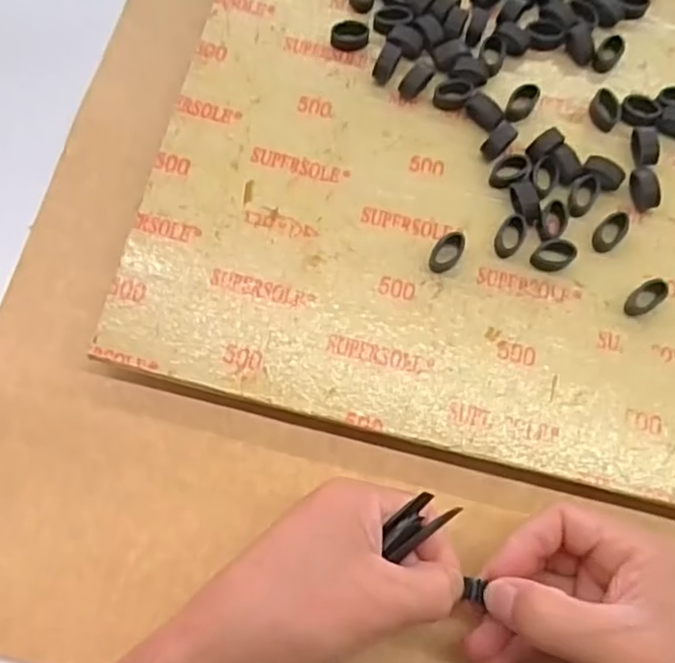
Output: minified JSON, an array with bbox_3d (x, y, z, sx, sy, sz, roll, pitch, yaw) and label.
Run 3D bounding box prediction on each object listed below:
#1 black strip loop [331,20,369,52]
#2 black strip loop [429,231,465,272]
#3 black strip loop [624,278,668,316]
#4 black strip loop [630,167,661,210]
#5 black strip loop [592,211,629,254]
[{"bbox_3d":[0.007,-0.169,0.382,0.021,0.010,0.014,6,75,0],"label":"black strip loop"},{"bbox_3d":[0.056,-0.041,0.346,0.014,0.011,0.021,30,77,6],"label":"black strip loop"},{"bbox_3d":[0.156,-0.017,0.342,0.022,0.010,0.012,-33,78,-9],"label":"black strip loop"},{"bbox_3d":[0.162,-0.076,0.356,0.012,0.015,0.022,-10,76,-4],"label":"black strip loop"},{"bbox_3d":[0.143,-0.052,0.352,0.024,0.009,0.013,-43,80,-11],"label":"black strip loop"}]

